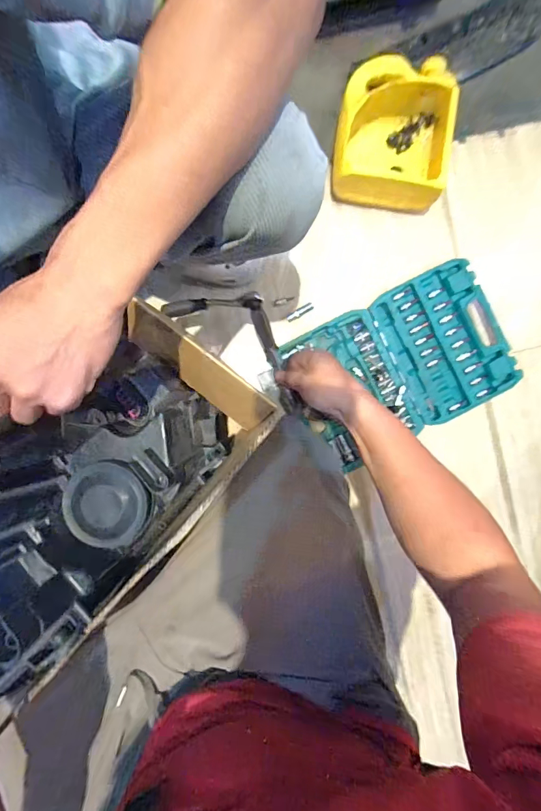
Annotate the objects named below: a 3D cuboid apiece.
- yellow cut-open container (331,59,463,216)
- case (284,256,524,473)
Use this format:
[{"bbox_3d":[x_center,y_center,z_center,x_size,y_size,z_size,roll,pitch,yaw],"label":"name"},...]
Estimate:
[{"bbox_3d":[0.203,-0.457,0.675,0.179,0.089,0.235,7,91,-2],"label":"yellow cut-open container"},{"bbox_3d":[0.232,-0.074,0.710,0.375,0.043,0.249,-25,92,-1],"label":"case"}]

